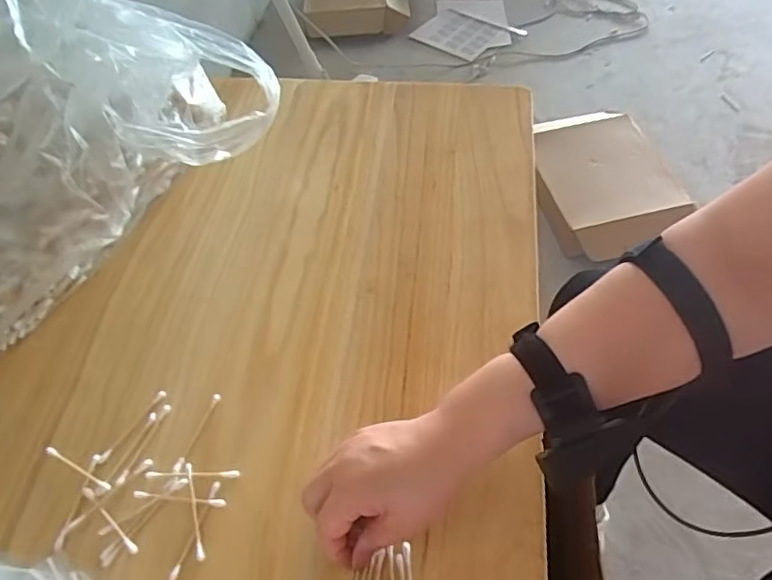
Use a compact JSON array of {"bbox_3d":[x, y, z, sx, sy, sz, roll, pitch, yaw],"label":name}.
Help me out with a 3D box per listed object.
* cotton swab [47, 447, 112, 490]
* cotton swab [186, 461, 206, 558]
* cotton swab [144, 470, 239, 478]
[{"bbox_3d":[-0.251,0.145,0.462,0.070,0.004,0.006,23,59,18],"label":"cotton swab"},{"bbox_3d":[-0.149,0.169,0.440,0.006,0.004,0.075,-17,56,-9],"label":"cotton swab"},{"bbox_3d":[-0.156,0.148,0.457,0.075,0.004,0.006,-2,55,2],"label":"cotton swab"}]

